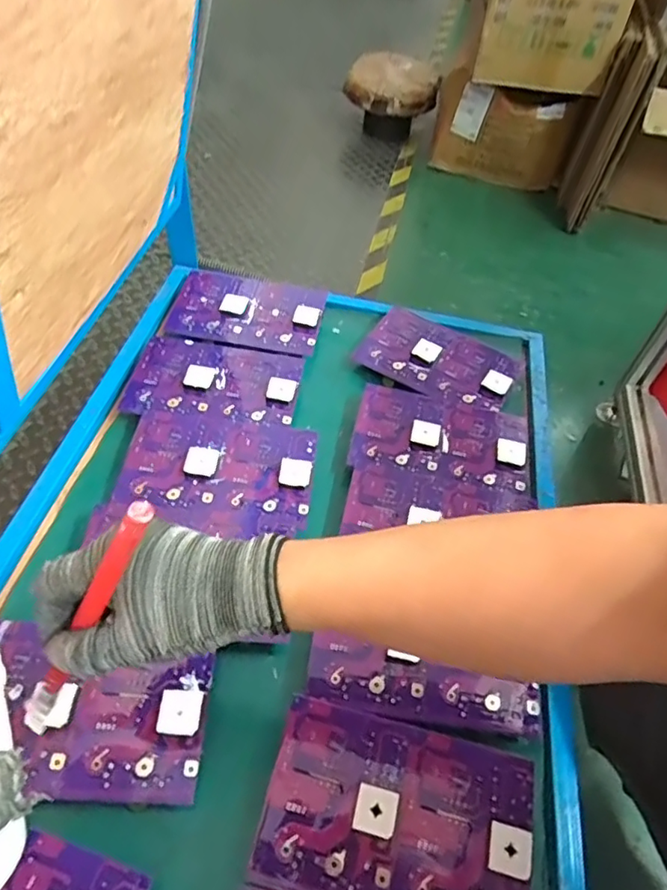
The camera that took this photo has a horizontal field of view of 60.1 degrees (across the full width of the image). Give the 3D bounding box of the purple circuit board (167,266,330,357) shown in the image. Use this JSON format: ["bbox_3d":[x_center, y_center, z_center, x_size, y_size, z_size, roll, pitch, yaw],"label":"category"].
[{"bbox_3d":[-0.115,-0.192,0.793,0.200,0.018,0.145,9,53,5],"label":"purple circuit board"}]

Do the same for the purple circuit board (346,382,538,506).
[{"bbox_3d":[0.128,-0.008,0.668,0.201,0.016,0.132,13,53,4],"label":"purple circuit board"}]

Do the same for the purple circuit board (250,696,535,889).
[{"bbox_3d":[0.051,0.270,0.427,0.193,0.010,0.117,13,51,5],"label":"purple circuit board"}]

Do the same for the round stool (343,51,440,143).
[{"bbox_3d":[0.161,-0.995,1.660,0.254,0.196,0.250,3,51,-3],"label":"round stool"}]

